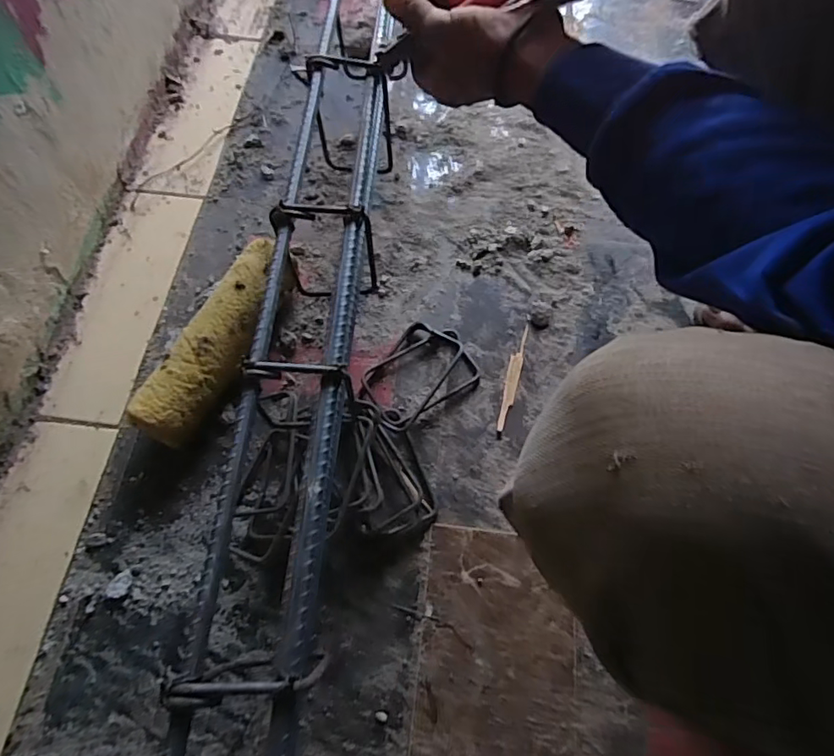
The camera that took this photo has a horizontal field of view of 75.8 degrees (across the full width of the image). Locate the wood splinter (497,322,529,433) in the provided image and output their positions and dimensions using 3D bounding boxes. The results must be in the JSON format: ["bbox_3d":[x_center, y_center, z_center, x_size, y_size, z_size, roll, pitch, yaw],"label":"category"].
[{"bbox_3d":[0.102,-0.003,0.569,0.014,0.004,0.124,14,66,5],"label":"wood splinter"}]

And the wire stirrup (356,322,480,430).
[{"bbox_3d":[-0.002,-0.009,0.553,0.127,0.028,0.093,-31,70,-14],"label":"wire stirrup"}]

